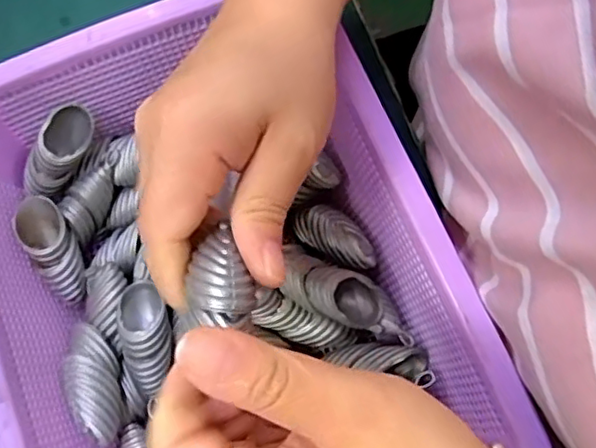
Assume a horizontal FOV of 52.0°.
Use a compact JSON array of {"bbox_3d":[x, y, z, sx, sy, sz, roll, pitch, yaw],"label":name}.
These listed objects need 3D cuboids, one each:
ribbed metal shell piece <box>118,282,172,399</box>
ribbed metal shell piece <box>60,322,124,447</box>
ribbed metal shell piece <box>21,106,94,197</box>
[{"bbox_3d":[-0.079,0.057,0.319,0.026,0.020,0.056,-16,76,-3],"label":"ribbed metal shell piece"},{"bbox_3d":[-0.104,0.079,0.309,0.023,0.018,0.063,-19,62,-4],"label":"ribbed metal shell piece"},{"bbox_3d":[-0.135,-0.039,0.341,0.026,0.020,0.057,37,102,9],"label":"ribbed metal shell piece"}]

